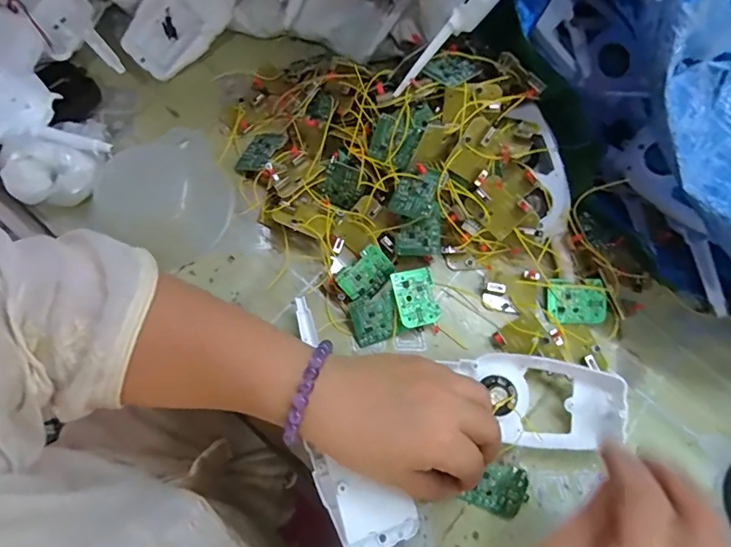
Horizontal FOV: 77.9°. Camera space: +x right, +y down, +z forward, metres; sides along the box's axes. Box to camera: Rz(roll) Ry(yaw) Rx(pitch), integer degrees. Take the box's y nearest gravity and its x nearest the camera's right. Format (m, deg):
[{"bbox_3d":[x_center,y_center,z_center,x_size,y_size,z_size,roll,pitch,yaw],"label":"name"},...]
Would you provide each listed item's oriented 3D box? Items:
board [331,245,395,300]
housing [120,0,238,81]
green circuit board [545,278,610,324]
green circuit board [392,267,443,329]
[{"bbox_3d":[0.000,0.000,0.346,0.042,0.006,0.030,-42,115,-11],"label":"board"},{"bbox_3d":[-0.165,-0.228,0.406,0.063,0.020,0.106,43,96,-10],"label":"housing"},{"bbox_3d":[0.162,0.022,0.347,0.043,0.004,0.034,-2,89,11],"label":"green circuit board"},{"bbox_3d":[0.038,0.018,0.341,0.033,0.004,0.042,-9,80,-19],"label":"green circuit board"}]

